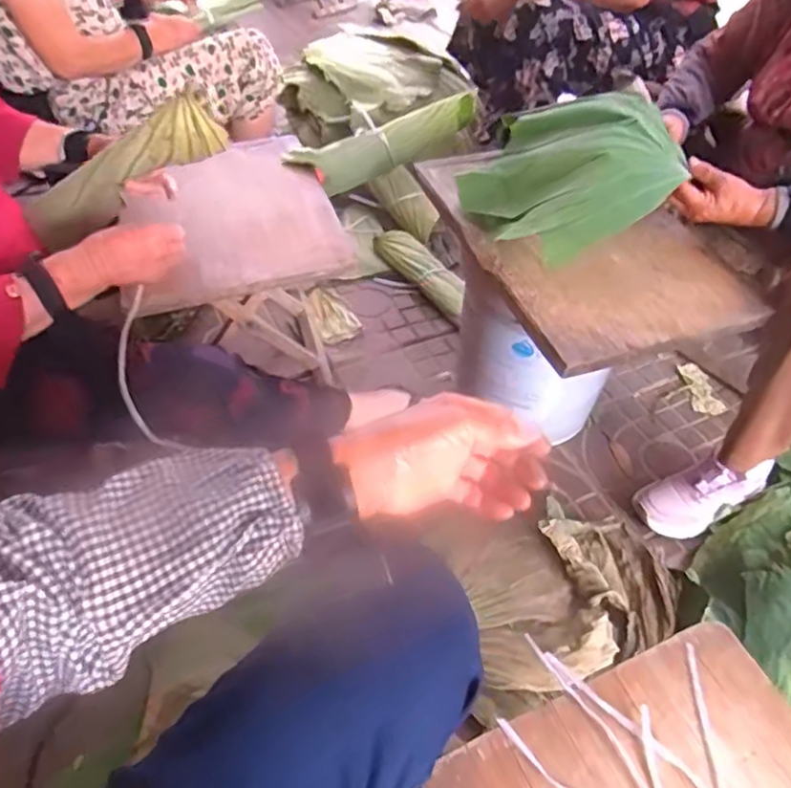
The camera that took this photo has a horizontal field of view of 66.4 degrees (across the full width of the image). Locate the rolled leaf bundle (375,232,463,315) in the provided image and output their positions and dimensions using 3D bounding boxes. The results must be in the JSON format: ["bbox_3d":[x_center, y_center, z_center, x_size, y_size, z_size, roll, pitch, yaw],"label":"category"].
[{"bbox_3d":[0.066,-0.285,1.399,0.086,0.056,0.303,-28,55,-24],"label":"rolled leaf bundle"}]

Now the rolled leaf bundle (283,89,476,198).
[{"bbox_3d":[-0.020,-0.444,1.085,0.341,0.087,0.058,-17,47,12],"label":"rolled leaf bundle"}]

